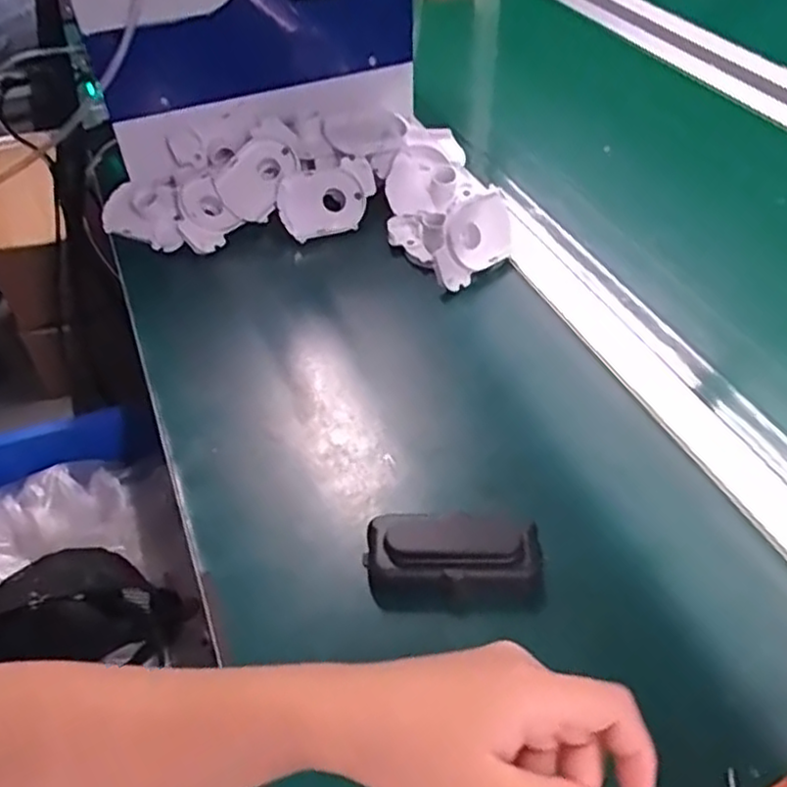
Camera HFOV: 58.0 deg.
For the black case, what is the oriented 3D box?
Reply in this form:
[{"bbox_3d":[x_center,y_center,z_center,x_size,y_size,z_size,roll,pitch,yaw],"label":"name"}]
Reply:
[{"bbox_3d":[0.038,0.105,0.448,0.111,0.038,0.054,0,47,2],"label":"black case"}]

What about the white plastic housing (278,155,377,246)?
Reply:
[{"bbox_3d":[-0.068,-0.195,0.725,0.098,0.066,0.038,-14,6,-10],"label":"white plastic housing"}]

